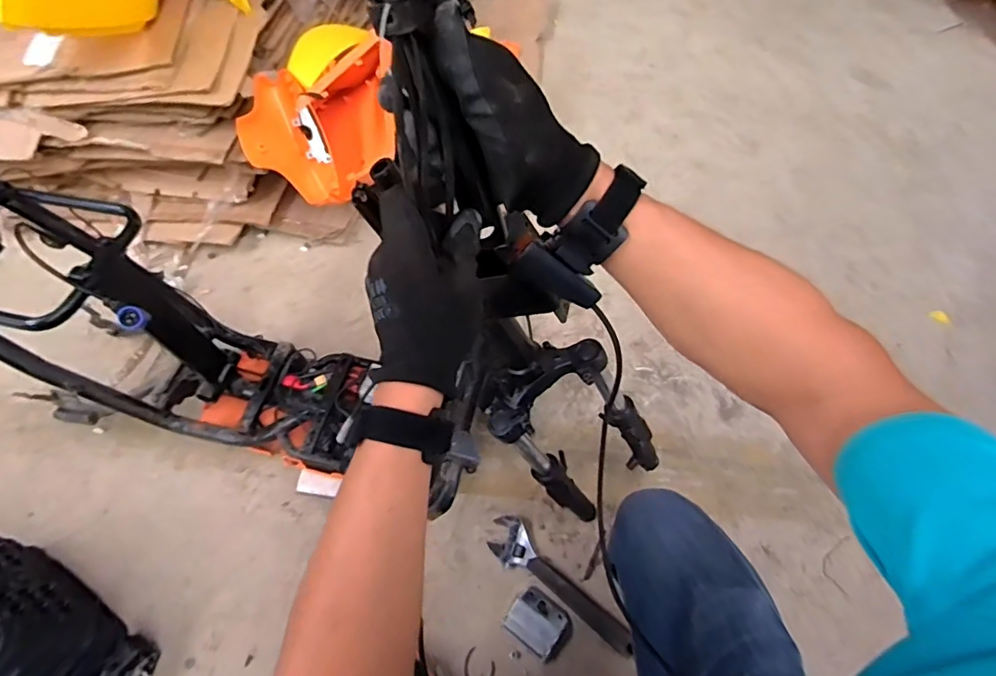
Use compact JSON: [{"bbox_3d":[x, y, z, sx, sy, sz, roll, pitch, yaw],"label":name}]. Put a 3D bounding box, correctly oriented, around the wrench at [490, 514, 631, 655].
[{"bbox_3d":[0.099,0.405,0.876,0.277,0.015,0.066,36,67,24],"label":"wrench"}]

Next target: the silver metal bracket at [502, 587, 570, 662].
[{"bbox_3d":[0.065,0.452,0.850,0.090,0.022,0.080,32,65,23],"label":"silver metal bracket"}]

